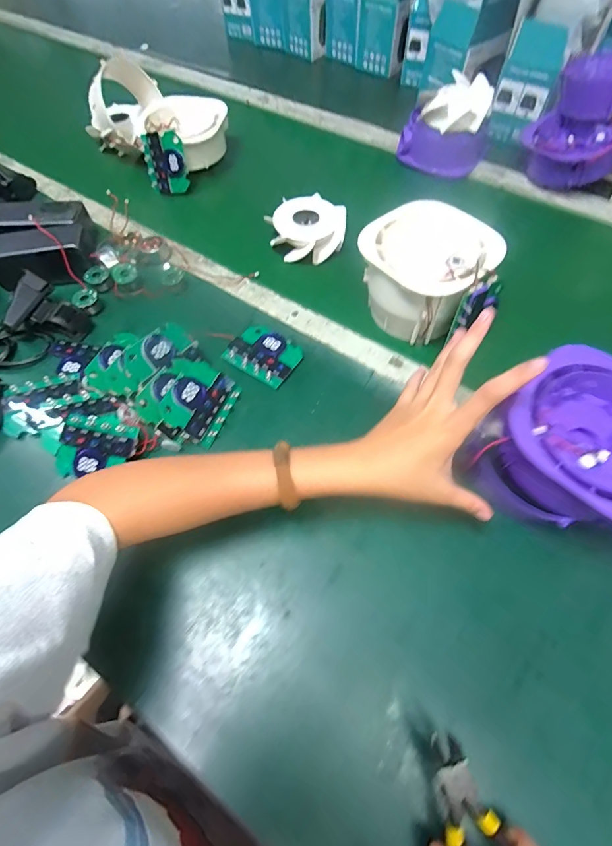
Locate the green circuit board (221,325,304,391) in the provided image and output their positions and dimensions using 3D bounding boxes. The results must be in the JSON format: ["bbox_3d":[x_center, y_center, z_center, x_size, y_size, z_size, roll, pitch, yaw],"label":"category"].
[{"bbox_3d":[-0.051,-0.084,0.479,0.082,0.008,0.069,31,63,15],"label":"green circuit board"}]

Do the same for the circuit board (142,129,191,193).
[{"bbox_3d":[-0.227,-0.420,0.642,0.065,0.081,0.016,-1,39,3],"label":"circuit board"}]

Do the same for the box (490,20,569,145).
[{"bbox_3d":[0.355,-0.541,0.638,0.081,0.148,0.044,22,64,13],"label":"box"}]

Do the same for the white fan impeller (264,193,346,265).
[{"bbox_3d":[0.002,-0.287,0.584,0.108,0.043,0.108,5,62,4],"label":"white fan impeller"}]

